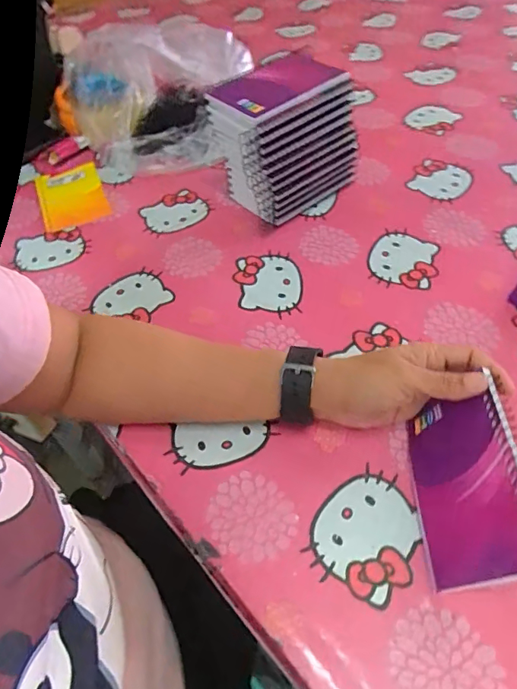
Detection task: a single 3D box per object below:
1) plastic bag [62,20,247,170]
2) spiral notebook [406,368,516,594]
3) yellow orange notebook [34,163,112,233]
[{"bbox_3d":[-0.145,-0.356,0.673,0.229,0.106,0.255,-21,53,-12],"label":"plastic bag"},{"bbox_3d":[0.142,0.095,0.322,0.014,0.088,0.122,17,51,-22],"label":"spiral notebook"},{"bbox_3d":[-0.242,-0.191,0.614,0.080,0.007,0.123,-19,53,-11],"label":"yellow orange notebook"}]

